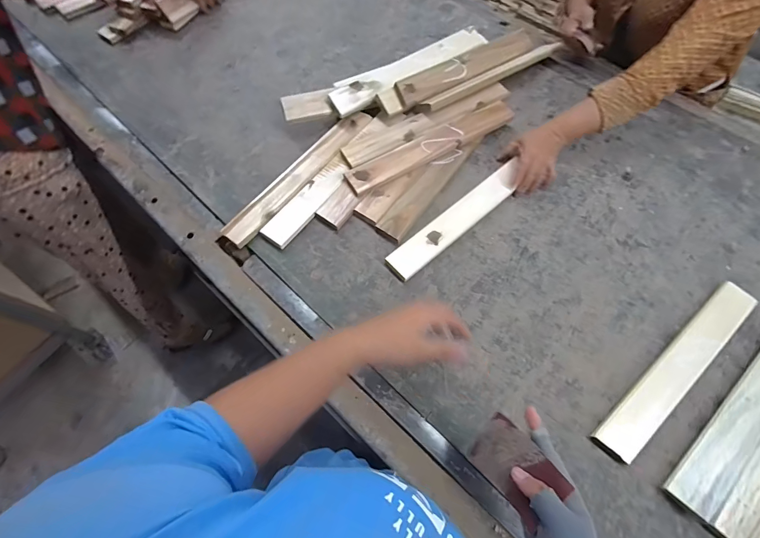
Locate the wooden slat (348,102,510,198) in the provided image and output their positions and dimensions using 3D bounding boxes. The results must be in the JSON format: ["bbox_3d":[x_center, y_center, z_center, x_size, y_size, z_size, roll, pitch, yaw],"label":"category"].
[{"bbox_3d":[0.100,-0.232,0.688,0.350,0.021,0.050,-29,67,-14],"label":"wooden slat"}]

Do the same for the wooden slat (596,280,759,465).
[{"bbox_3d":[0.439,0.142,0.534,0.348,0.019,0.051,-36,69,-17],"label":"wooden slat"}]

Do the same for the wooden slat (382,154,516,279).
[{"bbox_3d":[0.136,-0.087,0.637,0.295,0.011,0.051,-39,80,-15],"label":"wooden slat"}]

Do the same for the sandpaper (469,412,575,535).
[{"bbox_3d":[0.141,0.211,0.388,0.092,0.014,0.067,42,106,49],"label":"sandpaper"}]

